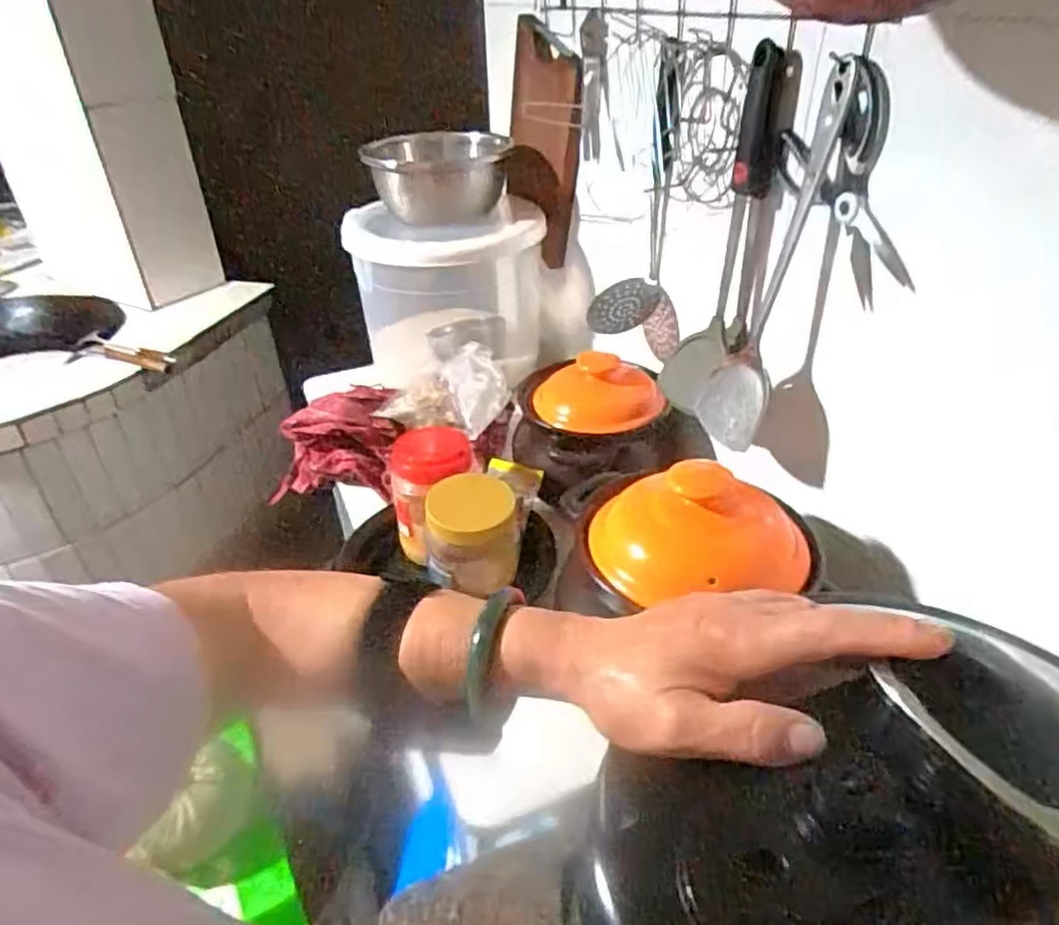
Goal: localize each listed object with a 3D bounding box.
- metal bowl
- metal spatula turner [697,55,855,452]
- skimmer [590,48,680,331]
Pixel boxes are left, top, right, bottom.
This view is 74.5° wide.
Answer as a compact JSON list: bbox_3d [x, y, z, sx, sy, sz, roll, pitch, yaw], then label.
[{"bbox_3d":[-0.142,-0.455,1.123,0.208,0.113,0.238,1,34,4],"label":"metal bowl"},{"bbox_3d":[0.219,-0.174,0.654,0.085,0.343,0.091,10,36,16],"label":"metal spatula turner"},{"bbox_3d":[0.127,-0.328,0.858,0.090,0.313,0.100,4,34,8],"label":"skimmer"}]

